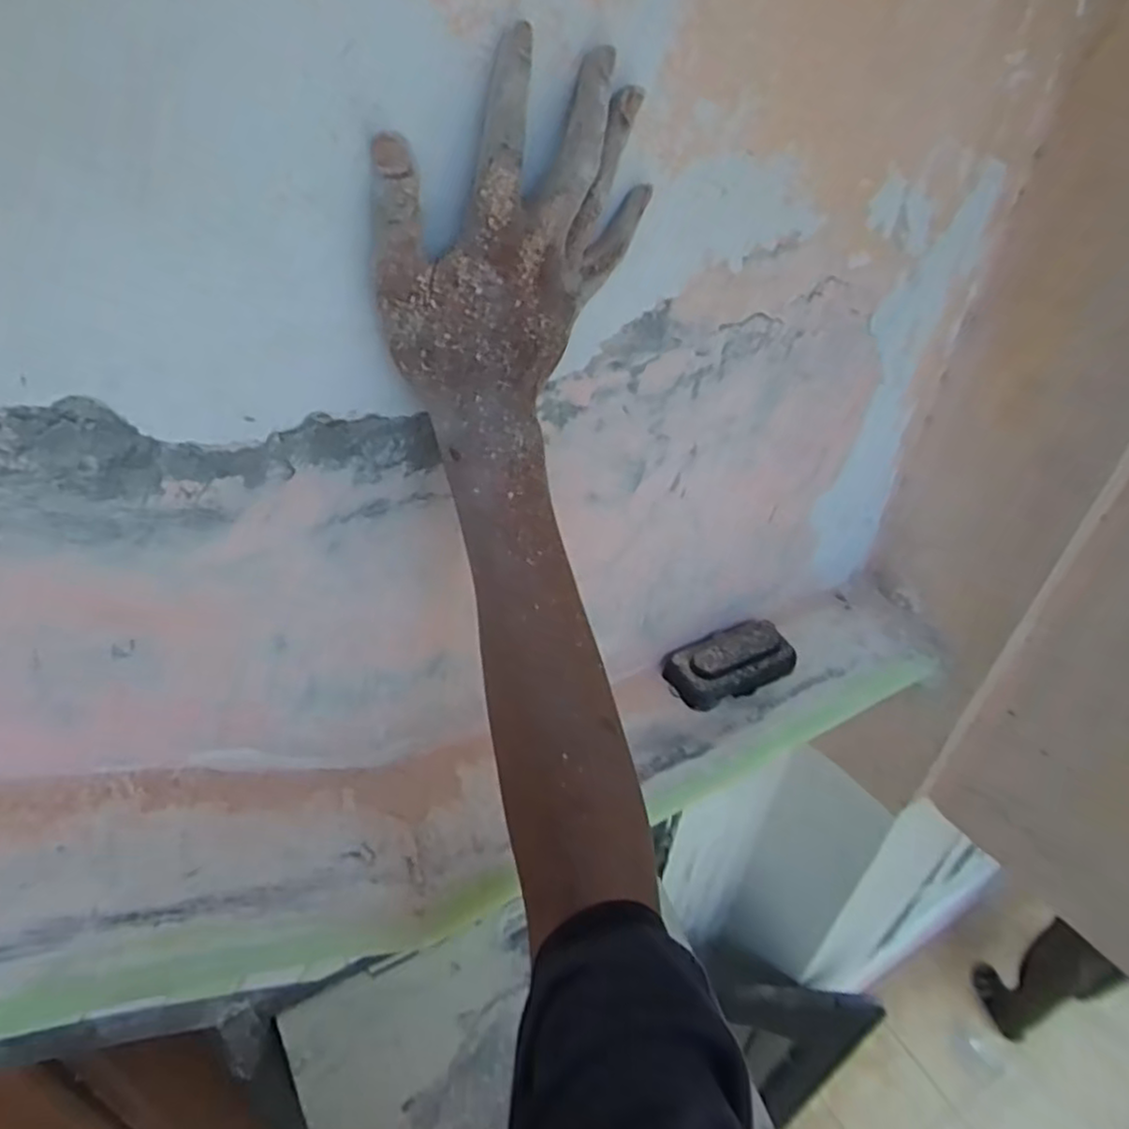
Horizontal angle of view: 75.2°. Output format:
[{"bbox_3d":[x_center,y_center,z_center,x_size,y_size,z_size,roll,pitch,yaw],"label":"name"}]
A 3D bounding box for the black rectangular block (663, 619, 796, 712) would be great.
[{"bbox_3d":[0.134,0.079,0.586,0.103,0.029,0.049,-18,44,-26],"label":"black rectangular block"}]

